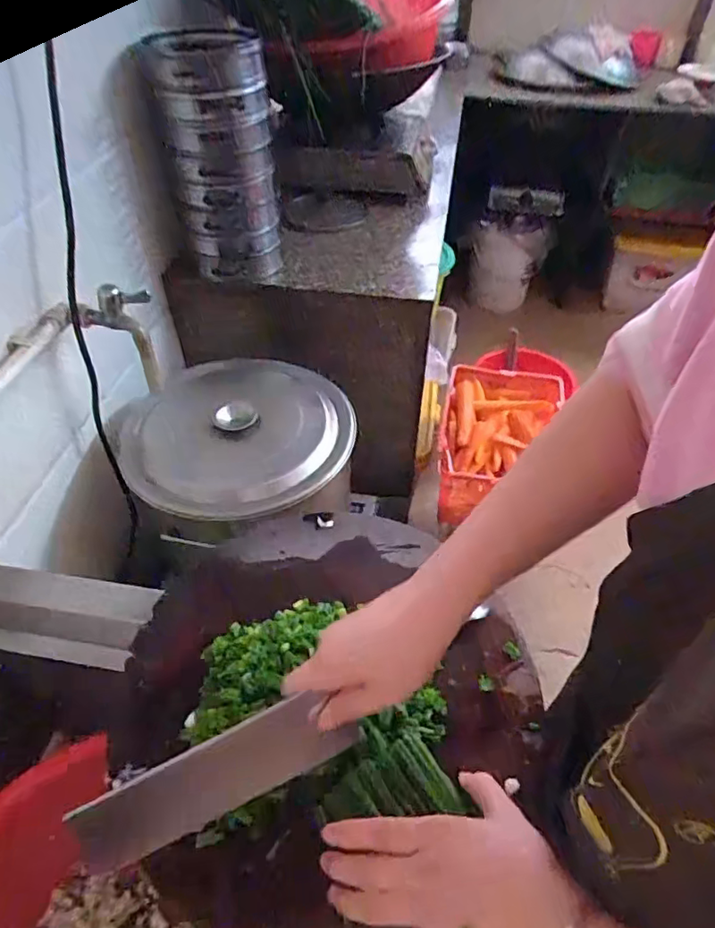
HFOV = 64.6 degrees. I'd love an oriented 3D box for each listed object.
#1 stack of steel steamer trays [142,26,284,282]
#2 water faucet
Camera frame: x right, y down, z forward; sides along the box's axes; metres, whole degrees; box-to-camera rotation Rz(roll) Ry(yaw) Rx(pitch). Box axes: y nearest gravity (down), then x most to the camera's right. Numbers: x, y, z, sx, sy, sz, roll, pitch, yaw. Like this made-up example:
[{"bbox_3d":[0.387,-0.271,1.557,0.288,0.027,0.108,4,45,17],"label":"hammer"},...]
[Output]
[{"bbox_3d":[-0.212,-0.476,0.901,0.158,0.331,0.161,-7,46,-8],"label":"stack of steel steamer trays"},{"bbox_3d":[-0.317,-0.157,0.782,0.085,0.185,0.042,-19,49,-18],"label":"water faucet"}]

